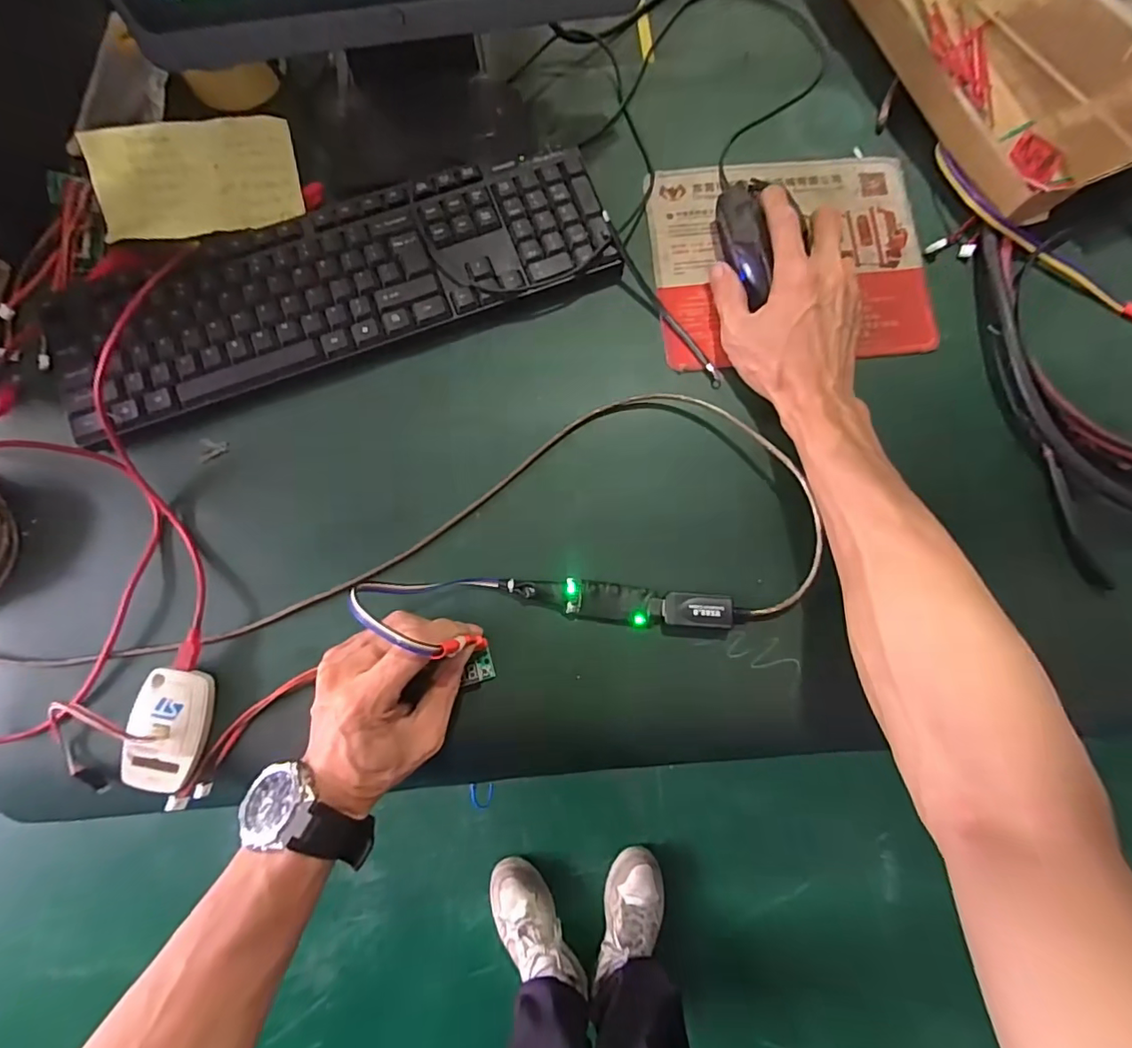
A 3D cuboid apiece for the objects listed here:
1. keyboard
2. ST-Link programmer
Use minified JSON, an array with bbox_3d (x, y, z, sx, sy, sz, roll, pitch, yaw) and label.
[{"bbox_3d":[-0.169,-0.184,0.396,0.410,0.031,0.131,-23,85,-6],"label":"keyboard"},{"bbox_3d":[-0.265,0.137,0.354,0.049,0.020,0.078,5,80,-1],"label":"ST-Link programmer"}]

